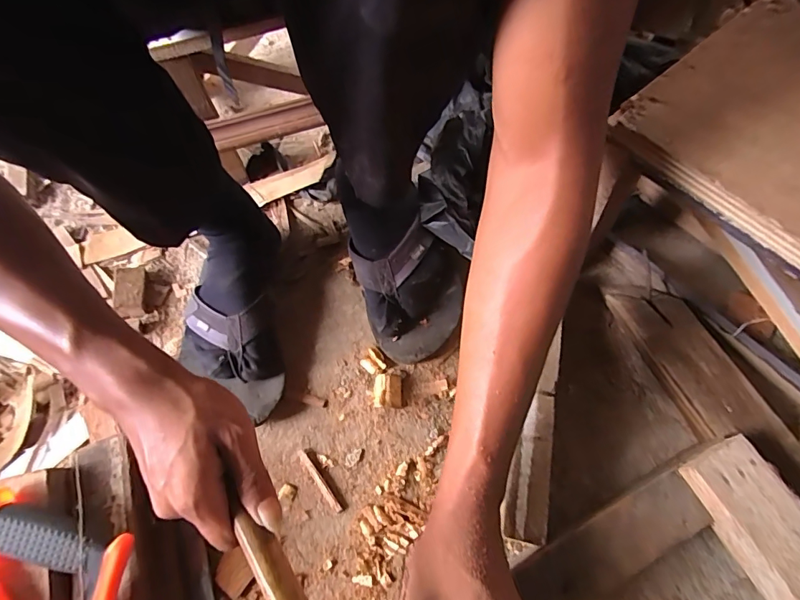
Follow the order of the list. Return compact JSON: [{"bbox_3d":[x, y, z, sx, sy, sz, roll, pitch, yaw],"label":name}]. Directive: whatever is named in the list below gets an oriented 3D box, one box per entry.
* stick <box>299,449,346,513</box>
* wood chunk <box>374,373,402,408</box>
[{"bbox_3d":[-0.080,0.180,0.440,0.008,0.006,0.073,-37,67,-14],"label":"stick"},{"bbox_3d":[-0.013,0.097,0.471,0.029,0.016,0.036,-4,63,1],"label":"wood chunk"}]

